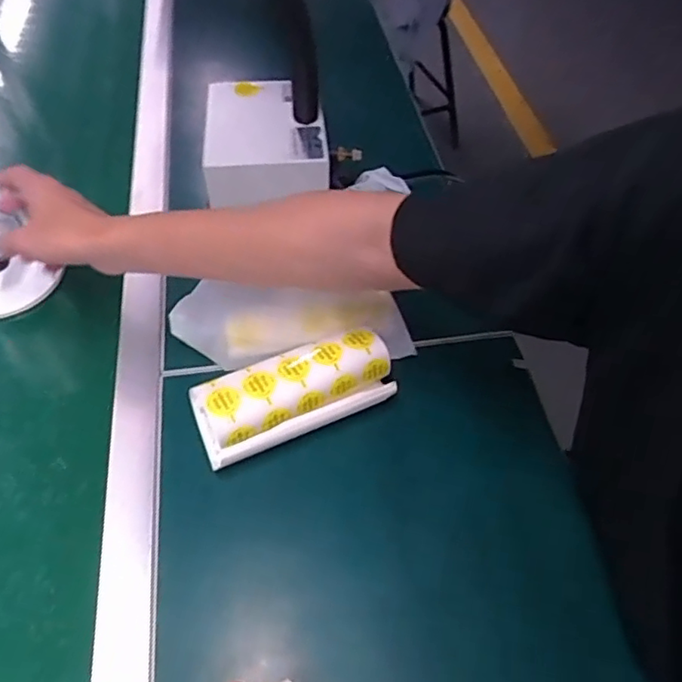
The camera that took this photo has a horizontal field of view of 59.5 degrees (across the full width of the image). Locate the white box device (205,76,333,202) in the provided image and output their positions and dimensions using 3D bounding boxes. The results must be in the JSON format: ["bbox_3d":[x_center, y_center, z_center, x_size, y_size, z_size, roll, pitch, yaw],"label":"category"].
[{"bbox_3d":[-0.083,-0.216,0.654,0.125,0.068,0.143,-5,51,-4],"label":"white box device"}]

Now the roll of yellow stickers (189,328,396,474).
[{"bbox_3d":[-0.040,0.045,0.517,0.169,0.061,0.067,-19,53,-15],"label":"roll of yellow stickers"}]

